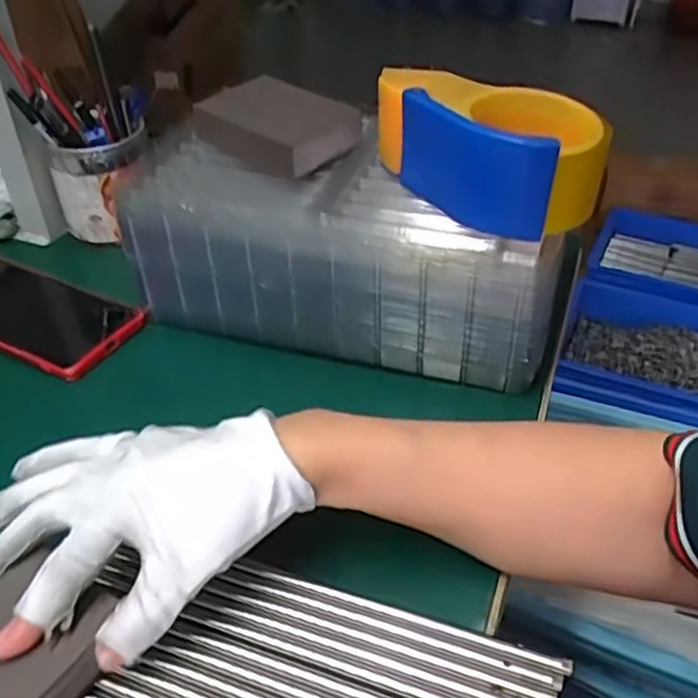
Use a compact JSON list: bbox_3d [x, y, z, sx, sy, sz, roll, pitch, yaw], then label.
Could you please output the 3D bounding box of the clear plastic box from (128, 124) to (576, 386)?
[{"bbox_3d":[0.000,-0.065,0.496,0.294,0.109,0.105,11,40,16],"label":"clear plastic box"}]

